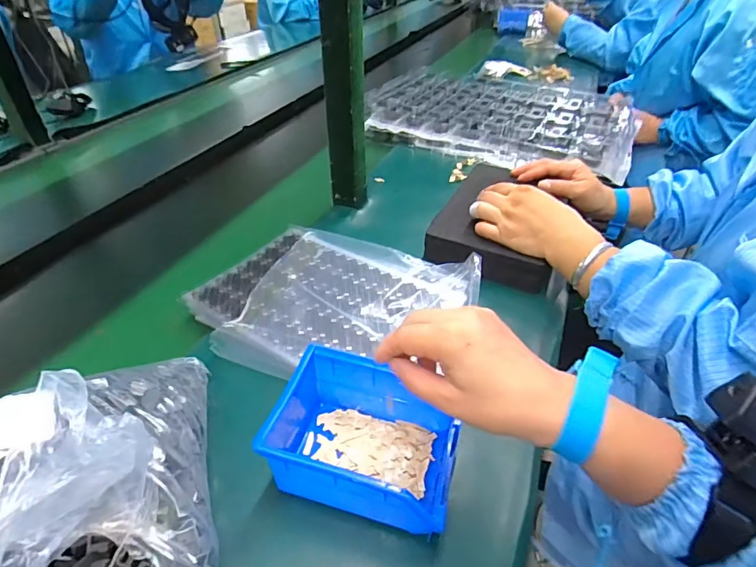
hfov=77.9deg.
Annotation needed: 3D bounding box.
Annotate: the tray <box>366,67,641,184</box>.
[{"bbox_3d":[0.261,-0.371,1.004,0.548,0.051,0.391,11,45,14],"label":"tray"}]

